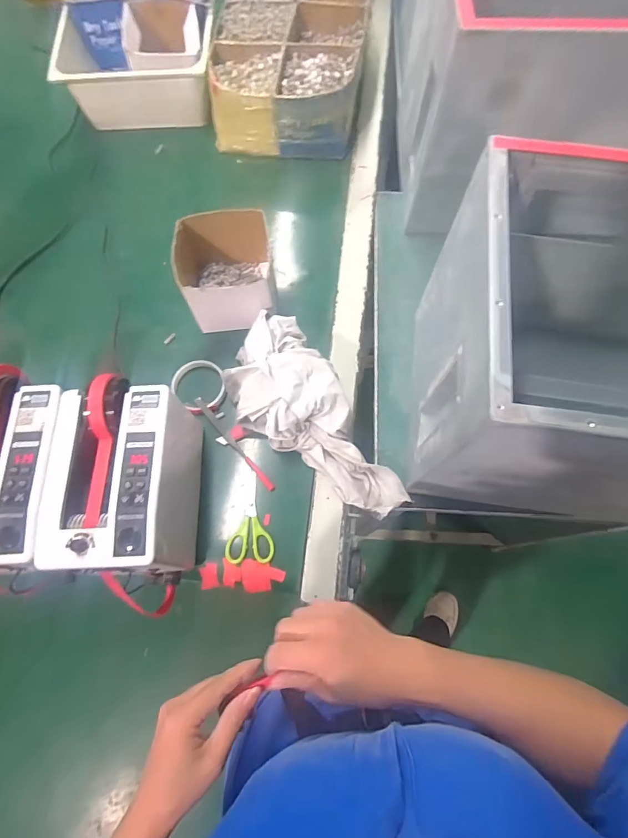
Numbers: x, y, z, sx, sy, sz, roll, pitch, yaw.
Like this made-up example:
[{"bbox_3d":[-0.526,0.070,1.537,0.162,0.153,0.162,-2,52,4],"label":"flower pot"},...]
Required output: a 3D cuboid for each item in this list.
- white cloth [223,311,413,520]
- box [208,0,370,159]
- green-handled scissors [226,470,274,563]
[{"bbox_3d":[-0.002,0.006,0.614,0.146,0.090,0.333,-38,89,-12],"label":"white cloth"},{"bbox_3d":[-0.040,-0.716,0.836,0.264,0.115,0.399,7,71,3],"label":"box"},{"bbox_3d":[-0.088,0.136,0.593,0.063,0.014,0.123,-2,71,0],"label":"green-handled scissors"}]

